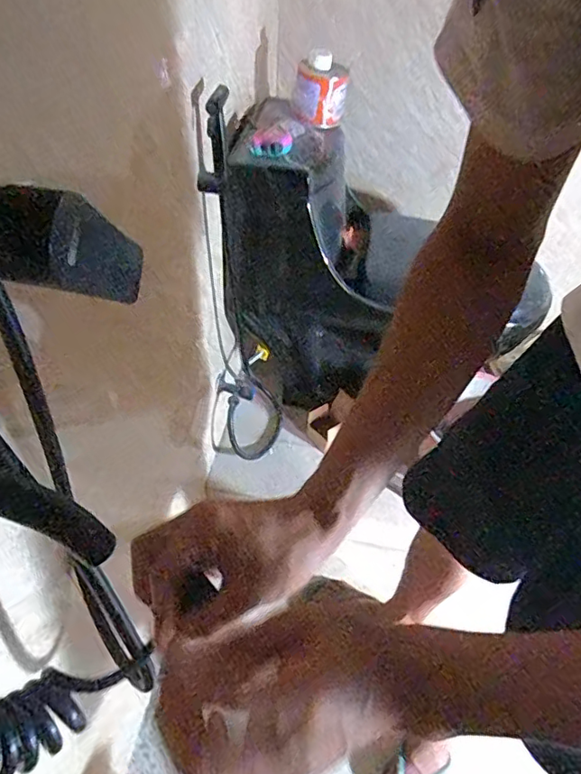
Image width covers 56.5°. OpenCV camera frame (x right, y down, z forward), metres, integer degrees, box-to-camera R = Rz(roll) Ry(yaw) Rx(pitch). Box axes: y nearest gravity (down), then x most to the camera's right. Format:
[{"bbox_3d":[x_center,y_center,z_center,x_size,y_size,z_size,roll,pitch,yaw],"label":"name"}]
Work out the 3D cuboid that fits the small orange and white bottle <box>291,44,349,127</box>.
[{"bbox_3d":[0.055,-0.585,1.065,0.094,0.111,0.098,-24,51,-25],"label":"small orange and white bottle"}]

